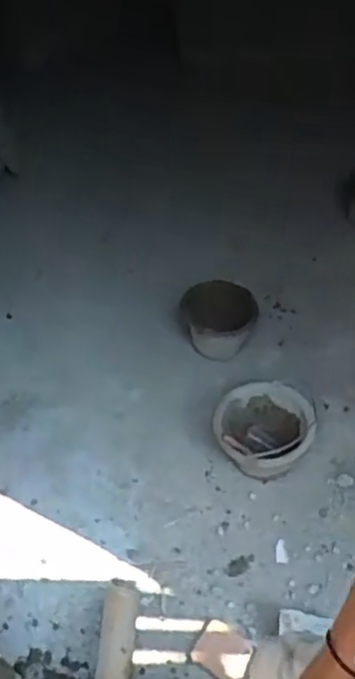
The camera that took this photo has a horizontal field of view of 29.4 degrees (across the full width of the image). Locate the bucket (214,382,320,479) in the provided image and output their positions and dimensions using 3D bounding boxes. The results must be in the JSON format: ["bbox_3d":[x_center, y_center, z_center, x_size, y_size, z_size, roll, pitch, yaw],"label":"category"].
[{"bbox_3d":[0.235,0.263,1.826,0.259,0.190,0.229,-4,45,3],"label":"bucket"}]

